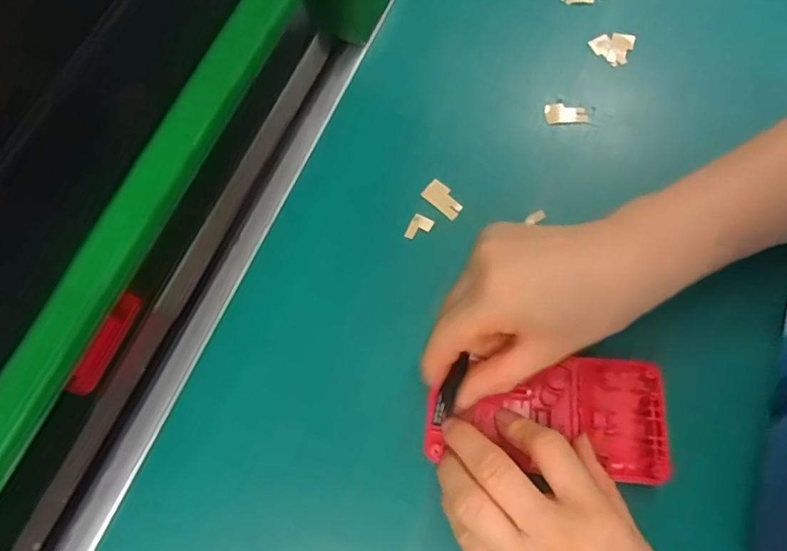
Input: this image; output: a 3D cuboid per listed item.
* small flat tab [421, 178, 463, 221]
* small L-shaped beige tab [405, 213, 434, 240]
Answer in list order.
[{"bbox_3d":[0.032,-0.049,0.347,0.027,0.008,0.014,40,75,17],"label":"small flat tab"},{"bbox_3d":[0.016,-0.029,0.340,0.013,0.004,0.017,24,71,12],"label":"small L-shaped beige tab"}]

